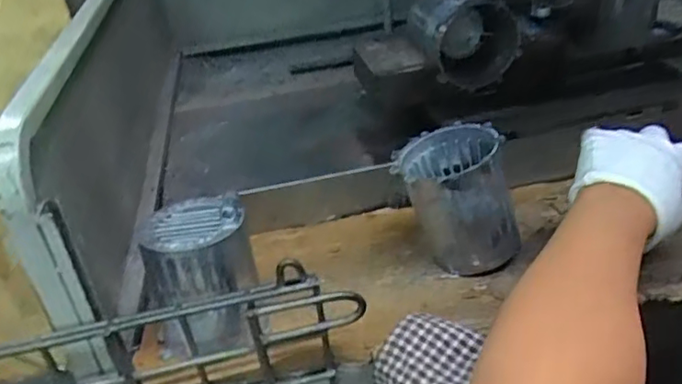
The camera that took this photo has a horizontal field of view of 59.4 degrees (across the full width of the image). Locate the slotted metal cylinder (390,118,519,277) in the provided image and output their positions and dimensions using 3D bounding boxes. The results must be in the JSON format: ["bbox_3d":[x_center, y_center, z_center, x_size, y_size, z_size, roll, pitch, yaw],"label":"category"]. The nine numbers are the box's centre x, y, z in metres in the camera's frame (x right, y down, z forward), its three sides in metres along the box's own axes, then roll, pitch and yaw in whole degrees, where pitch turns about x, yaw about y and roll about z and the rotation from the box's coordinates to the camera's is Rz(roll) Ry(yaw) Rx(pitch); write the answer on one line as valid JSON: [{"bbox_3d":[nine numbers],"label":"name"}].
[{"bbox_3d":[0.105,0.007,0.570,0.097,0.107,0.109,-16,34,-16],"label":"slotted metal cylinder"}]

